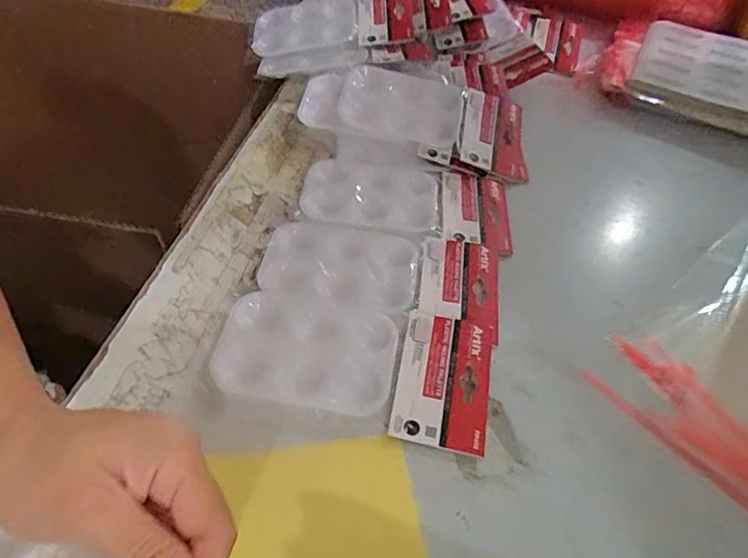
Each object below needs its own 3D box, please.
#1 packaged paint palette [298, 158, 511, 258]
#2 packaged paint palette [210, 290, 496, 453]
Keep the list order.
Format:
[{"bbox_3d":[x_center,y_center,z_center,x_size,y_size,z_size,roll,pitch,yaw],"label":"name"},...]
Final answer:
[{"bbox_3d":[0.029,-0.073,0.503,0.193,0.011,0.097,12,49,5],"label":"packaged paint palette"},{"bbox_3d":[-0.014,0.057,0.387,0.191,0.017,0.097,12,49,5],"label":"packaged paint palette"}]

